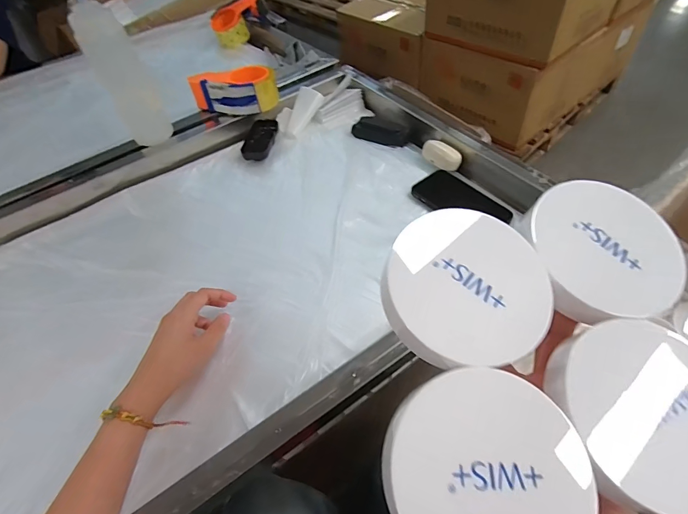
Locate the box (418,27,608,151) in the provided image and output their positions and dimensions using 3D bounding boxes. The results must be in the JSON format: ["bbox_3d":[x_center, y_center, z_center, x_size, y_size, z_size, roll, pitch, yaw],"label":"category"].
[{"bbox_3d":[0.667,-0.790,1.640,0.440,0.294,0.540,-37,56,-22],"label":"box"}]

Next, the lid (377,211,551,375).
[{"bbox_3d":[0.056,0.015,0.184,0.072,0.018,0.079,1,65,-2],"label":"lid"}]

